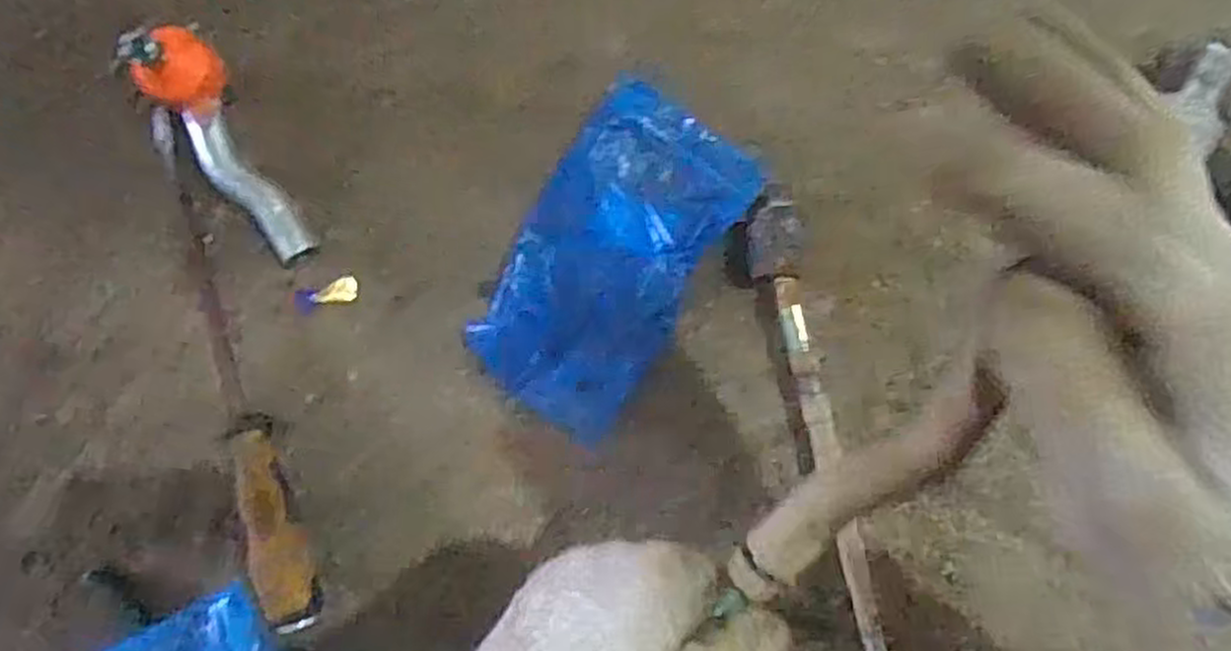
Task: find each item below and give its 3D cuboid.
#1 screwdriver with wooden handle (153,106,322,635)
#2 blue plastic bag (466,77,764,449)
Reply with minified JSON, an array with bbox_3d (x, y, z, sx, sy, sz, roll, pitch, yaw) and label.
[{"bbox_3d":[-0.225,0.023,0.467,0.033,0.024,0.311,-15,84,0],"label":"screwdriver with wooden handle"},{"bbox_3d":[-0.004,-0.039,0.464,0.105,0.021,0.193,31,86,4],"label":"blue plastic bag"}]

